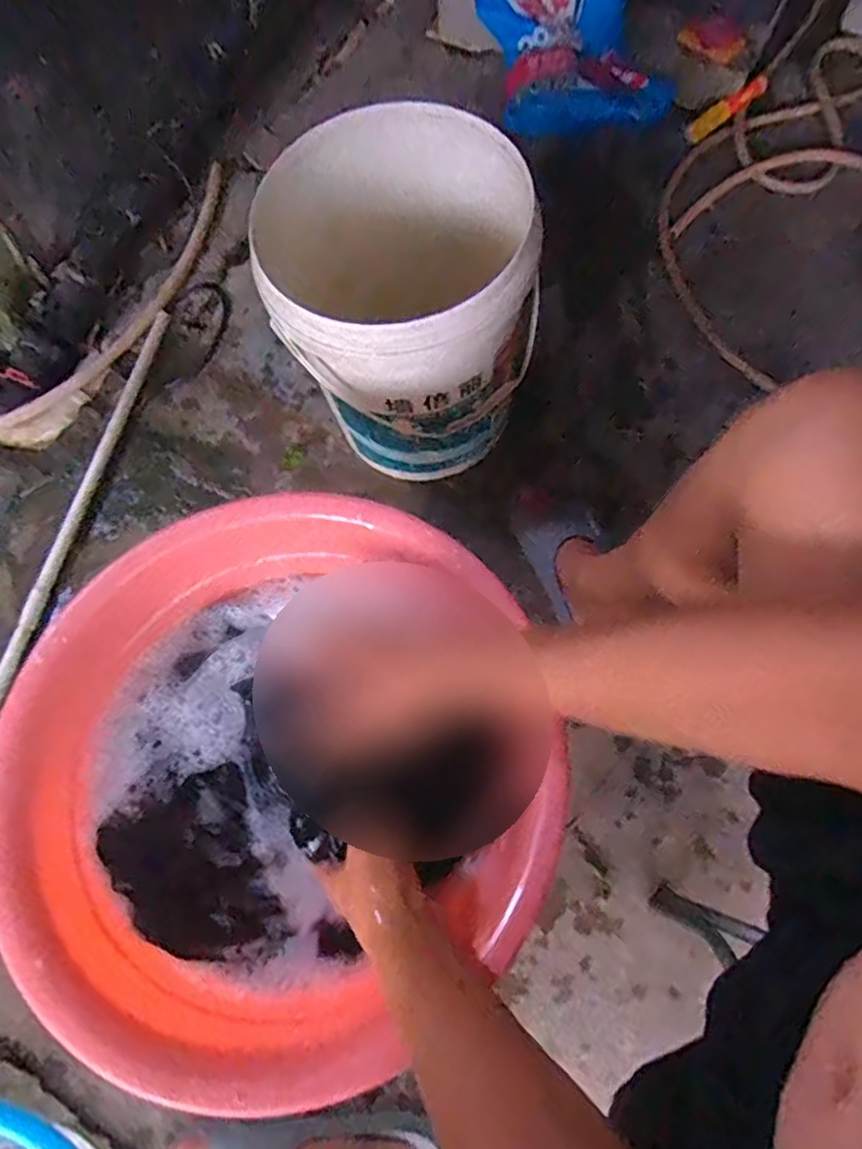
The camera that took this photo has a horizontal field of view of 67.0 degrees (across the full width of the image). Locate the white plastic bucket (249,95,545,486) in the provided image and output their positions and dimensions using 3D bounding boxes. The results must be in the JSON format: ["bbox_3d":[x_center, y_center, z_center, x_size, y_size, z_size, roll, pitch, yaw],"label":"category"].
[{"bbox_3d":[-0.016,-0.295,0.831,0.265,0.394,0.263,0,68,1],"label":"white plastic bucket"}]

